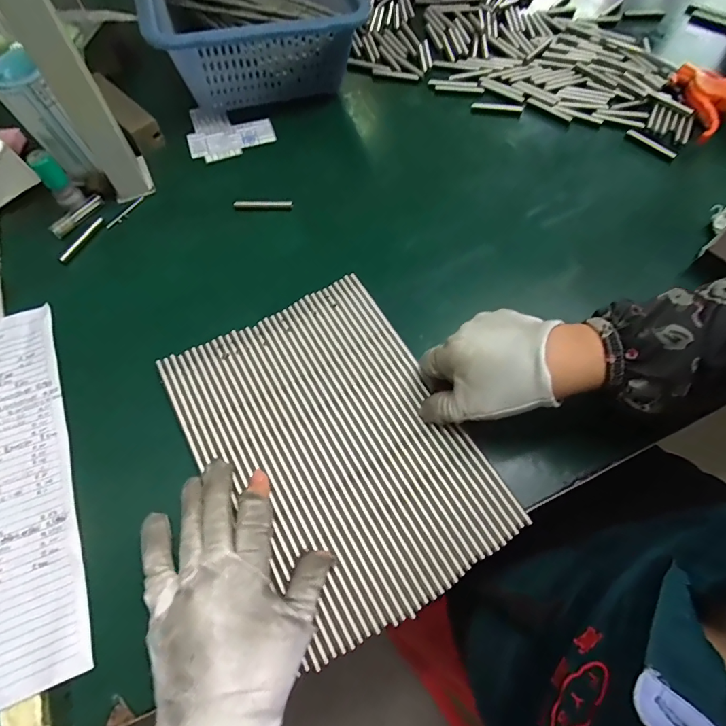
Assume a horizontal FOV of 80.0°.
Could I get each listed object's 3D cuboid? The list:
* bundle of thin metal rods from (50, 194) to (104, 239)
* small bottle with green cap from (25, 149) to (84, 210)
[{"bbox_3d":[-0.284,-0.147,0.428,0.016,0.012,0.058,26,66,13],"label":"bundle of thin metal rods"},{"bbox_3d":[-0.292,-0.177,0.409,0.023,0.047,0.019,-35,68,-16],"label":"small bottle with green cap"}]

